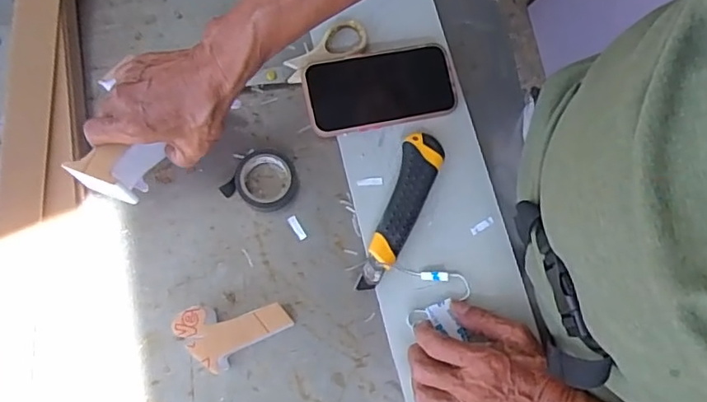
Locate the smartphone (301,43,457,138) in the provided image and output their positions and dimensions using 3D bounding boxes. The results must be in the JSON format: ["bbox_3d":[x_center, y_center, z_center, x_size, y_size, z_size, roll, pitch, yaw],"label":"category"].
[{"bbox_3d":[0.027,-0.114,0.551,0.149,0.009,0.079,-12,85,-9],"label":"smartphone"}]

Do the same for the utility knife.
[{"bbox_3d":[0.044,0.011,0.530,0.038,0.022,0.159,23,78,3],"label":"utility knife"}]

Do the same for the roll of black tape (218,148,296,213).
[{"bbox_3d":[-0.087,-0.020,0.528,0.063,0.016,0.058,0,77,-2],"label":"roll of black tape"}]

